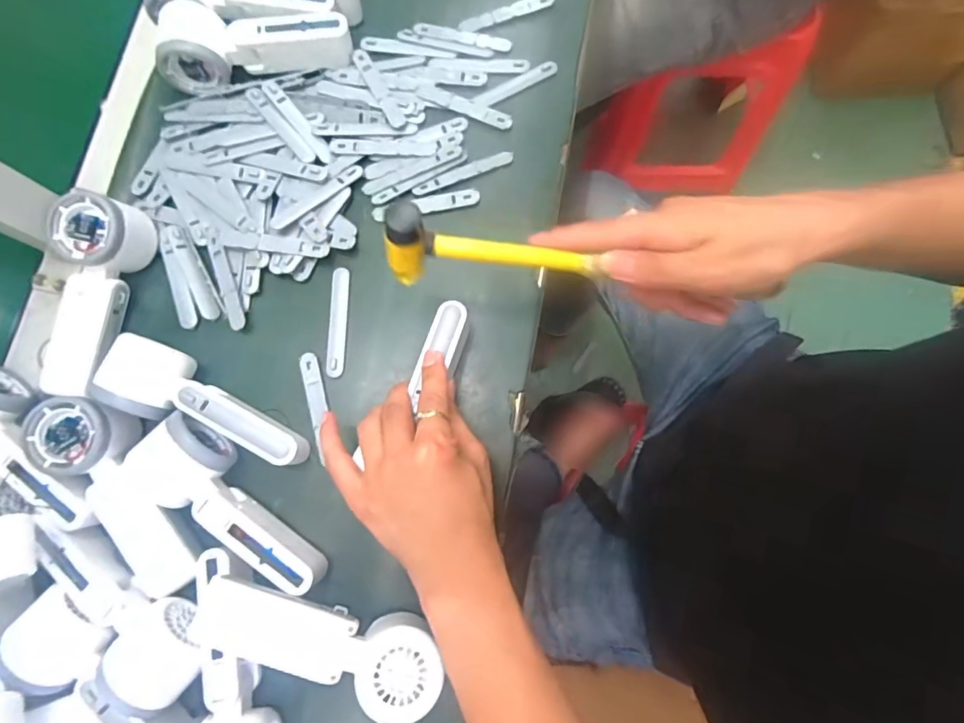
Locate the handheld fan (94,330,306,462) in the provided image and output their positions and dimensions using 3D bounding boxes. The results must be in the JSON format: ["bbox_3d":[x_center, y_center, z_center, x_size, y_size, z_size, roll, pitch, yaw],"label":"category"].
[{"bbox_3d":[-0.208,0.031,0.392,0.158,0.048,0.056,18,79,4],"label":"handheld fan"}]

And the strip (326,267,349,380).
[{"bbox_3d":[-0.122,-0.034,0.427,0.014,0.006,0.093,0,78,2],"label":"strip"}]

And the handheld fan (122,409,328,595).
[{"bbox_3d":[-0.189,0.110,0.376,0.171,0.043,0.063,39,81,8],"label":"handheld fan"}]

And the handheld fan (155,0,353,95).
[{"bbox_3d":[-0.205,-0.285,0.452,0.167,0.046,0.056,-4,78,0],"label":"handheld fan"}]

